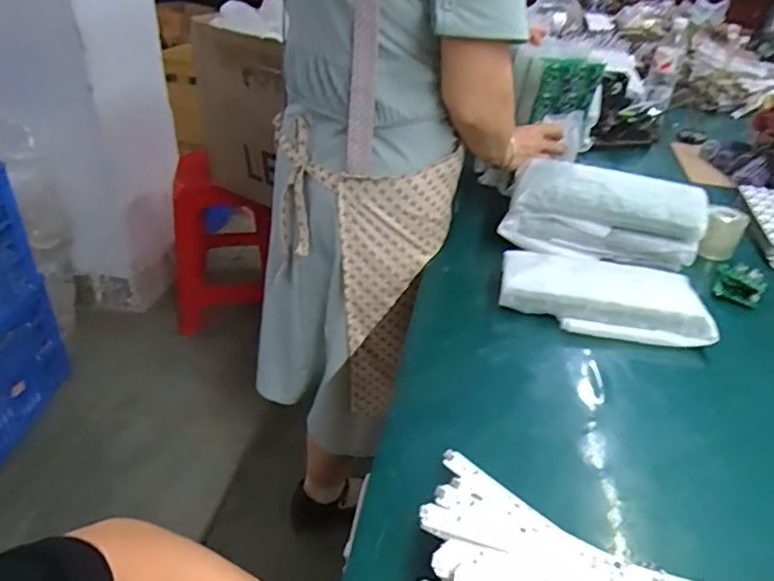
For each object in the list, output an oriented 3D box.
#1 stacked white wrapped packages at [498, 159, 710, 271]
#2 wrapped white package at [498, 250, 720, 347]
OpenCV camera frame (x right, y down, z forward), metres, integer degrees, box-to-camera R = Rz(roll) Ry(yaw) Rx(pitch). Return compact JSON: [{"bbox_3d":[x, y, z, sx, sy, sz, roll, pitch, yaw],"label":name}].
[{"bbox_3d":[0.304,-0.105,0.820,0.261,0.109,0.099,10,35,9],"label":"stacked white wrapped packages"},{"bbox_3d":[0.264,0.005,0.716,0.241,0.041,0.130,8,35,5],"label":"wrapped white package"}]

